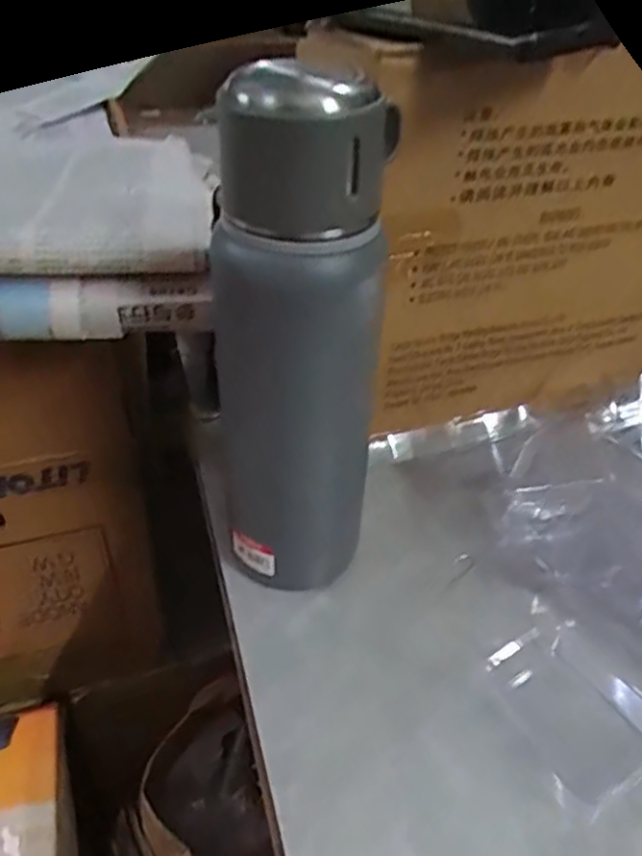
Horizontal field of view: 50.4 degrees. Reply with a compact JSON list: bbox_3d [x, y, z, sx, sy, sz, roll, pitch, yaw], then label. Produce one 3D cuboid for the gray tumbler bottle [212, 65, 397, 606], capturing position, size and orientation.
[{"bbox_3d":[-0.011,-0.028,0.354,0.082,0.280,0.065,1,39,-1],"label":"gray tumbler bottle"}]

